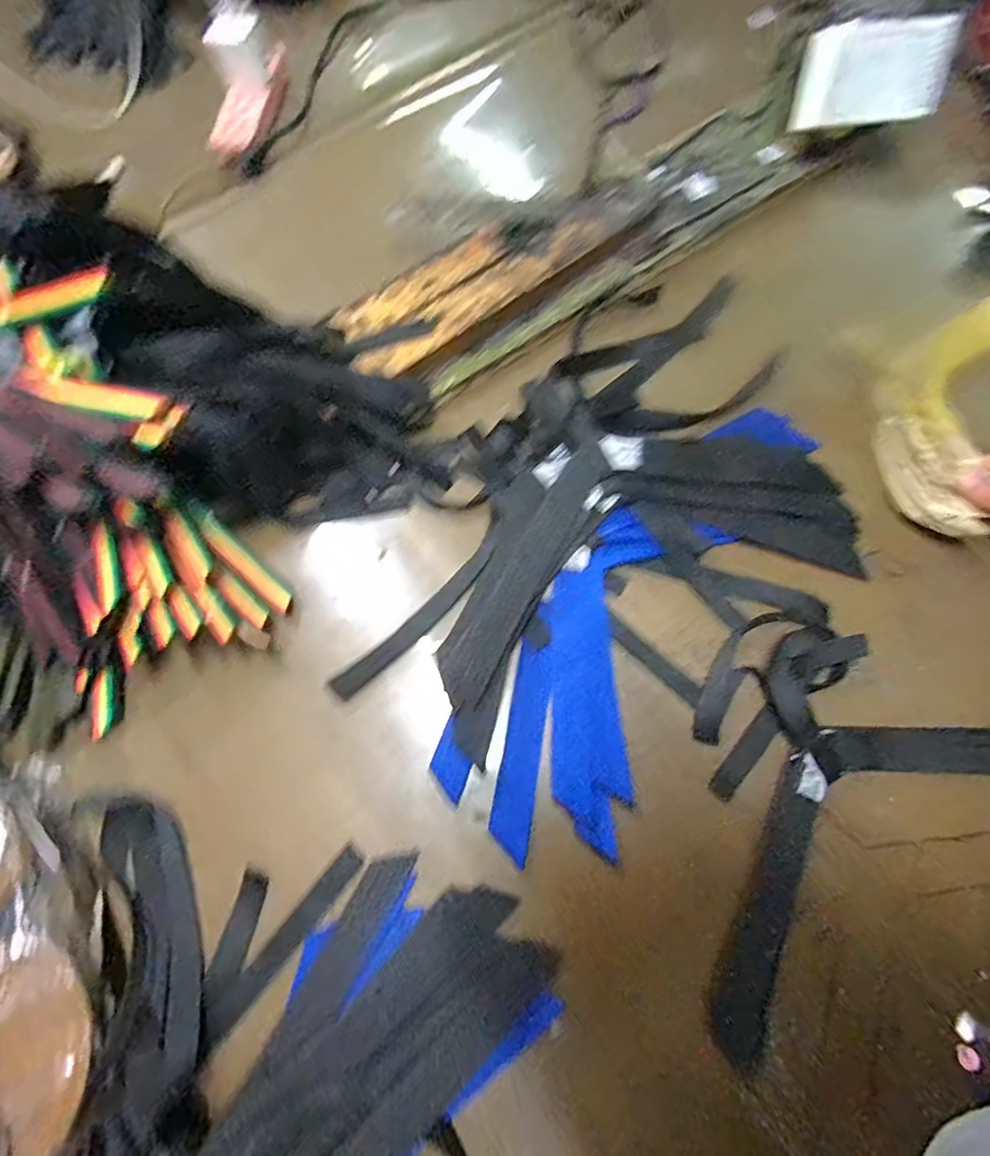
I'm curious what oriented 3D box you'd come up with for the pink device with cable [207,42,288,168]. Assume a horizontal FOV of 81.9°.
[{"bbox_3d":[-0.240,-0.472,0.566,0.044,0.026,0.139,13,72,6],"label":"pink device with cable"}]

